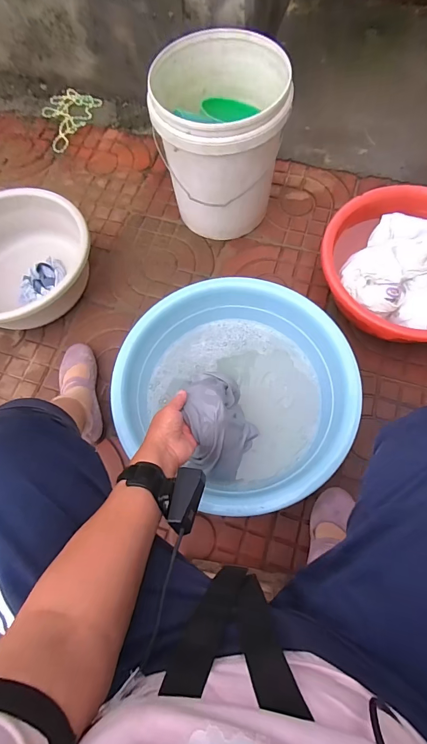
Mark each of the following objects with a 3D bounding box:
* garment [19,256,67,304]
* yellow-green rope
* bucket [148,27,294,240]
[{"bbox_3d":[-0.421,-0.221,0.876,0.069,0.025,0.136,37,76,15],"label":"garment"},{"bbox_3d":[-0.456,-0.768,1.085,0.143,0.011,0.219,26,74,12],"label":"yellow-green rope"},{"bbox_3d":[0.015,-0.512,0.832,0.259,0.317,0.278,-1,70,3],"label":"bucket"}]

